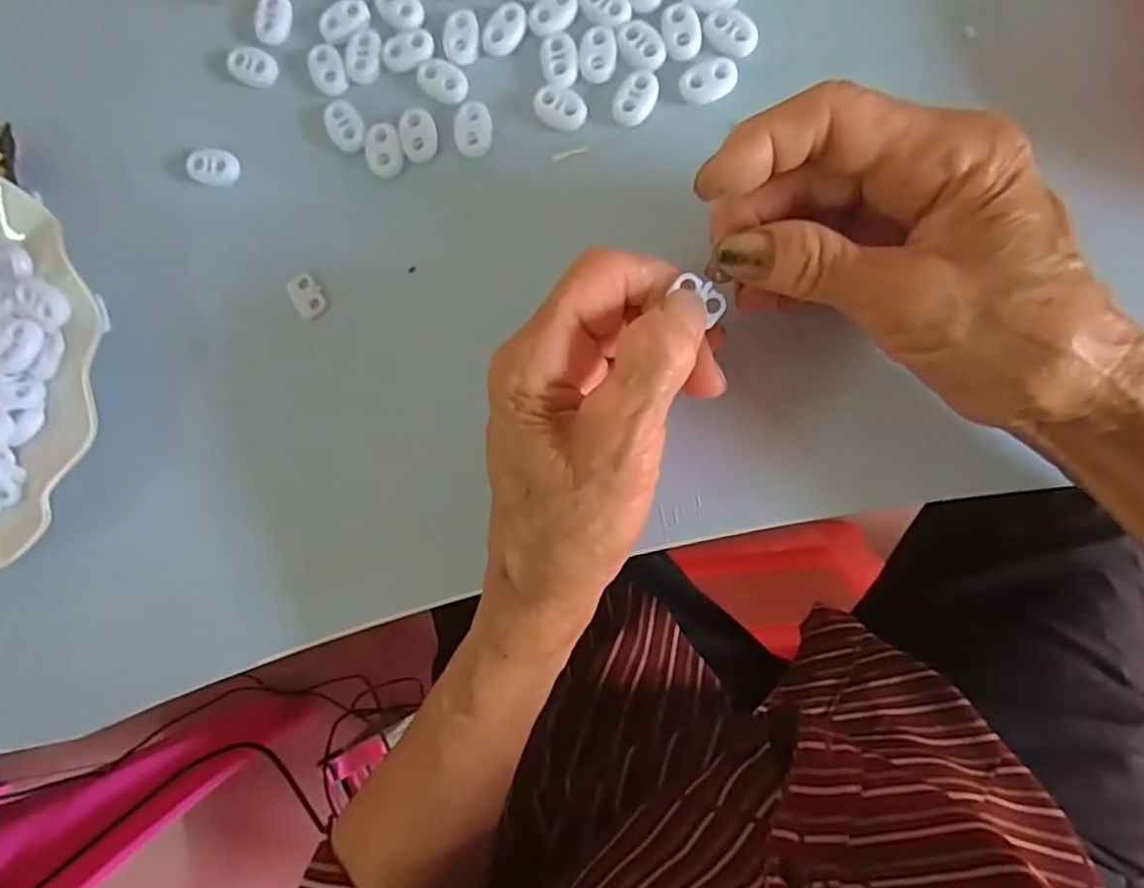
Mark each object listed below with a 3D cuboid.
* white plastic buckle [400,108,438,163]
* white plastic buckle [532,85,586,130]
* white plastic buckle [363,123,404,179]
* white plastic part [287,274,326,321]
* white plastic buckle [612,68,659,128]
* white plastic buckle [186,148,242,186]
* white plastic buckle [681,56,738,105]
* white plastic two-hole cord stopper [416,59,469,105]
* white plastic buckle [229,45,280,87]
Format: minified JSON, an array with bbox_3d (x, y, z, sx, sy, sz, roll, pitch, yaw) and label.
[{"bbox_3d":[-0.062,-0.126,0.275,0.014,0.004,0.021,-13,86,8],"label":"white plastic buckle"},{"bbox_3d":[-0.005,-0.135,0.269,0.022,0.004,0.015,30,92,8],"label":"white plastic buckle"},{"bbox_3d":[-0.077,-0.121,0.276,0.014,0.004,0.023,-15,86,7],"label":"white plastic buckle"},{"bbox_3d":[-0.109,-0.061,0.278,0.011,0.004,0.018,-32,84,6],"label":"white plastic part"},{"bbox_3d":[0.025,-0.136,0.265,0.015,0.004,0.022,35,93,8],"label":"white plastic buckle"},{"bbox_3d":[-0.151,-0.116,0.283,0.020,0.007,0.015,10,89,9],"label":"white plastic buckle"},{"bbox_3d":[0.053,-0.141,0.261,0.022,0.004,0.015,-14,86,8],"label":"white plastic buckle"},{"bbox_3d":[-0.053,-0.148,0.274,0.023,0.004,0.016,36,93,8],"label":"white plastic two-hole cord stopper"},{"bbox_3d":[-0.135,-0.159,0.284,0.019,0.007,0.015,20,91,9],"label":"white plastic buckle"}]

